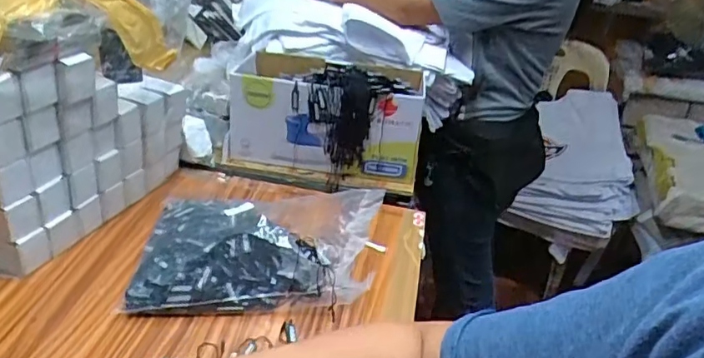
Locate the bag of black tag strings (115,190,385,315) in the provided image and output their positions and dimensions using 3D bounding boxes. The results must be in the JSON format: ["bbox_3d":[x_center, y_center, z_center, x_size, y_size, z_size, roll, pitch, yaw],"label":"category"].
[{"bbox_3d":[-0.097,0.076,0.637,0.273,0.065,0.147,1,30,-10],"label":"bag of black tag strings"}]

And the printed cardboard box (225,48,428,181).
[{"bbox_3d":[-0.035,-0.100,0.849,0.274,0.152,0.129,10,29,5],"label":"printed cardboard box"}]

